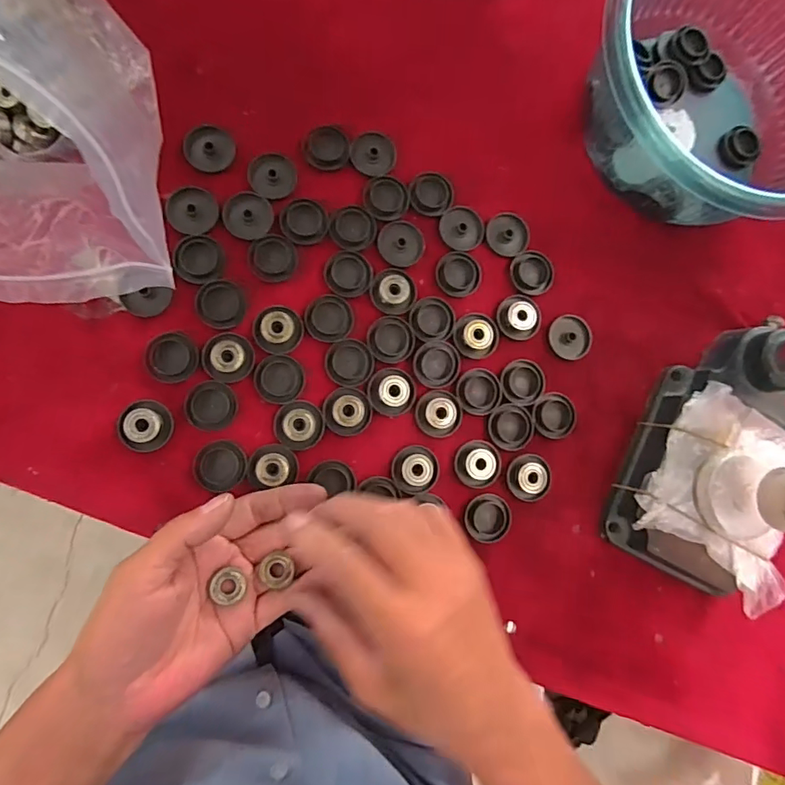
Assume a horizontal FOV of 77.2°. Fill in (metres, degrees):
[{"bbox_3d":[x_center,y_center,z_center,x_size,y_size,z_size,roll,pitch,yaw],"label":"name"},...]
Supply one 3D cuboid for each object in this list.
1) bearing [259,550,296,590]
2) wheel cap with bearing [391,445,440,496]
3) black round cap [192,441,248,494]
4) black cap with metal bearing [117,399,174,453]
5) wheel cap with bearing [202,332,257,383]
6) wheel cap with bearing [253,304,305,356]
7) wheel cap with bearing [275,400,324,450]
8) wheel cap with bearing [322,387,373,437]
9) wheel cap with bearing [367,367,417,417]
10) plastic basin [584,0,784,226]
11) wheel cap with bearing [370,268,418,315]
[{"bbox_3d":[-0.069,0.108,0.298,0.020,0.007,0.020,11,84,-7],"label":"bearing"},{"bbox_3d":[0.017,0.054,0.339,0.033,0.009,0.033,1,86,-8],"label":"wheel cap with bearing"},{"bbox_3d":[-0.112,0.048,0.321,0.032,0.009,0.032,1,86,-8],"label":"black round cap"},{"bbox_3d":[-0.159,0.022,0.316,0.030,0.009,0.033,1,86,-8],"label":"black cap with metal bearing"},{"bbox_3d":[-0.109,-0.023,0.327,0.033,0.005,0.032,1,86,-8],"label":"wheel cap with bearing"},{"bbox_3d":[-0.077,-0.043,0.332,0.032,0.007,0.032,1,86,-8],"label":"wheel cap with bearing"},{"bbox_3d":[-0.063,0.022,0.331,0.032,0.005,0.033,1,86,-8],"label":"wheel cap with bearing"},{"bbox_3d":[-0.030,0.013,0.336,0.033,0.005,0.032,1,86,-8],"label":"wheel cap with bearing"},{"bbox_3d":[0.000,-0.001,0.341,0.033,0.007,0.032,1,86,-8],"label":"wheel cap with bearing"},{"bbox_3d":[0.237,-0.218,0.363,0.201,0.093,0.194,1,86,-8],"label":"plastic basin"},{"bbox_3d":[0.001,-0.073,0.349,0.032,0.006,0.032,1,86,-8],"label":"wheel cap with bearing"}]

